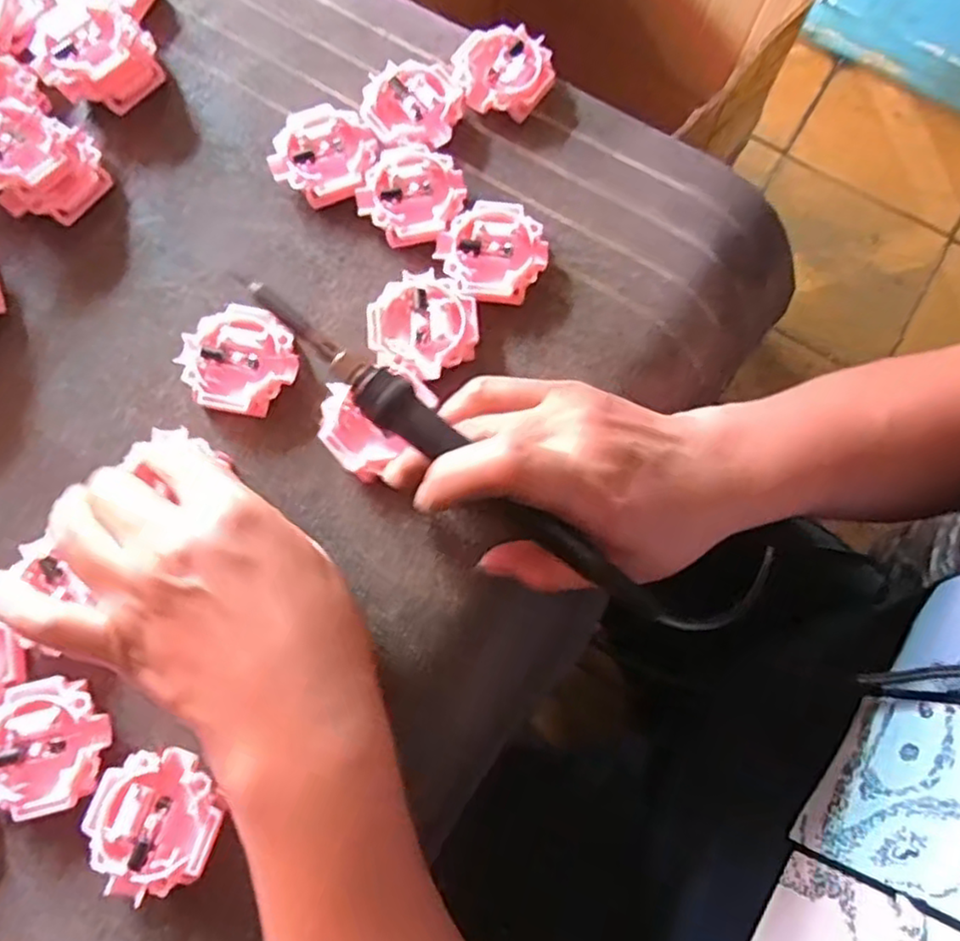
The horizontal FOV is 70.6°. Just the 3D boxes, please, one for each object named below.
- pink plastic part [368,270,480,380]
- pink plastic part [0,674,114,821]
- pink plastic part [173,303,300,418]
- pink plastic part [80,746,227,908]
[{"bbox_3d":[-0.028,-0.072,0.337,0.052,0.015,0.053,-7,76,-1],"label":"pink plastic part"},{"bbox_3d":[-0.185,0.117,0.290,0.052,0.016,0.052,0,76,1],"label":"pink plastic part"},{"bbox_3d":[-0.117,-0.053,0.331,0.051,0.016,0.052,0,76,1],"label":"pink plastic part"},{"bbox_3d":[-0.134,0.145,0.281,0.052,0.015,0.055,0,76,1],"label":"pink plastic part"}]

